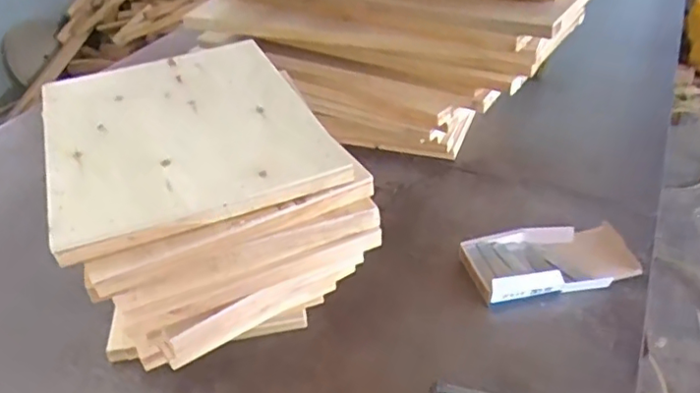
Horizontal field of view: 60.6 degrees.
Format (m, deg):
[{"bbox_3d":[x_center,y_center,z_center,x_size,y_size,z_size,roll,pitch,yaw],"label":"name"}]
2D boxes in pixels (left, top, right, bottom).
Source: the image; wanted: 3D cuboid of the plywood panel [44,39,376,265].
[{"bbox_3d":[-0.194,-0.086,0.706,0.291,0.027,0.368,-17,40,-17],"label":"plywood panel"}]

